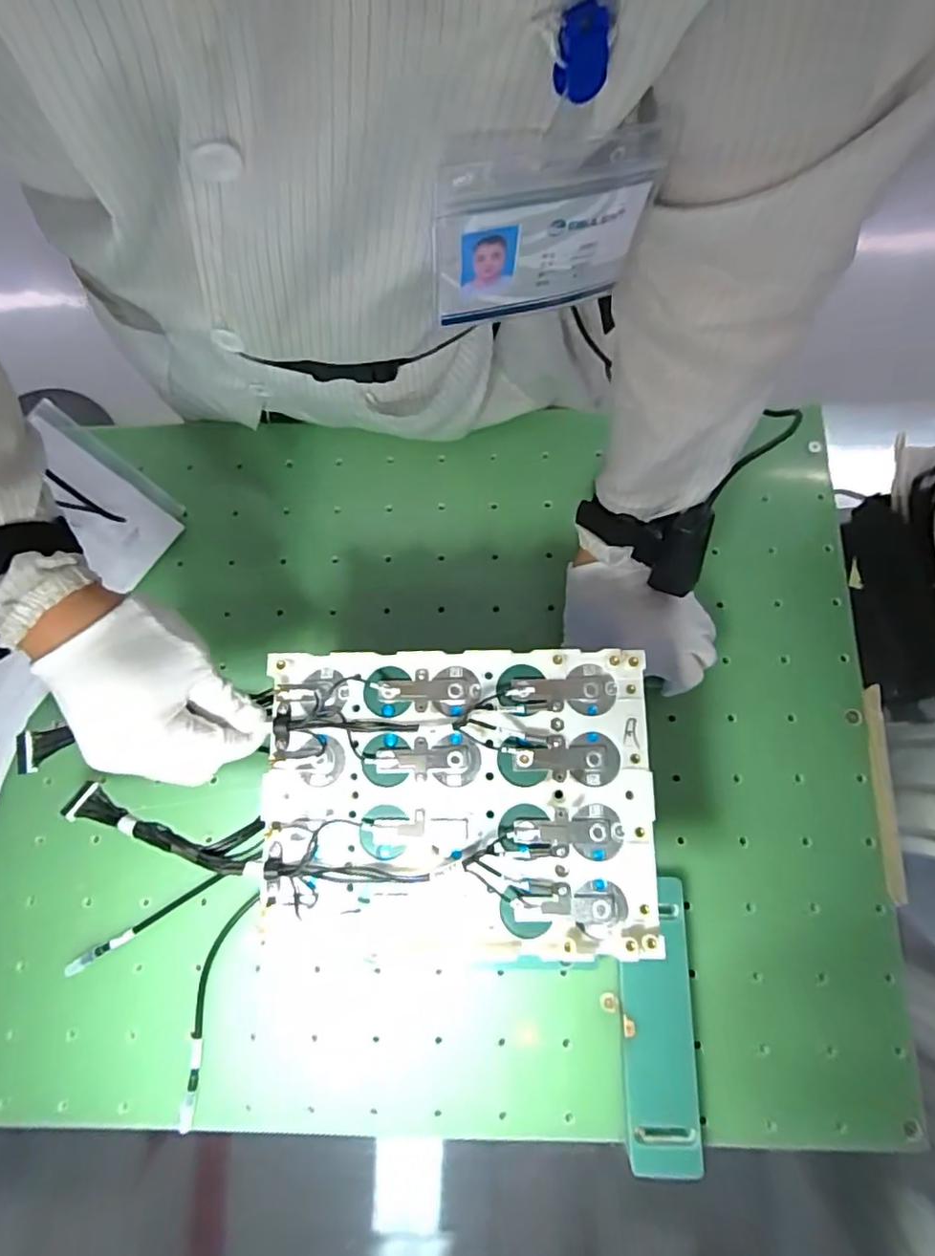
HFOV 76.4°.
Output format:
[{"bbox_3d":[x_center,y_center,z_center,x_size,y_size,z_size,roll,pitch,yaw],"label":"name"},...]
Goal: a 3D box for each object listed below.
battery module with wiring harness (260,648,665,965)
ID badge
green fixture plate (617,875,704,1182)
[{"bbox_3d":[-0.007,0.104,0.360,0.230,0.023,0.178,-1,78,0],"label":"battery module with wiring harness"},{"bbox_3d":[0.030,-0.175,0.264,0.092,0.081,0.012,-12,73,-8],"label":"ID badge"},{"bbox_3d":[0.144,0.293,0.446,0.052,0.021,0.190,1,77,3],"label":"green fixture plate"}]

